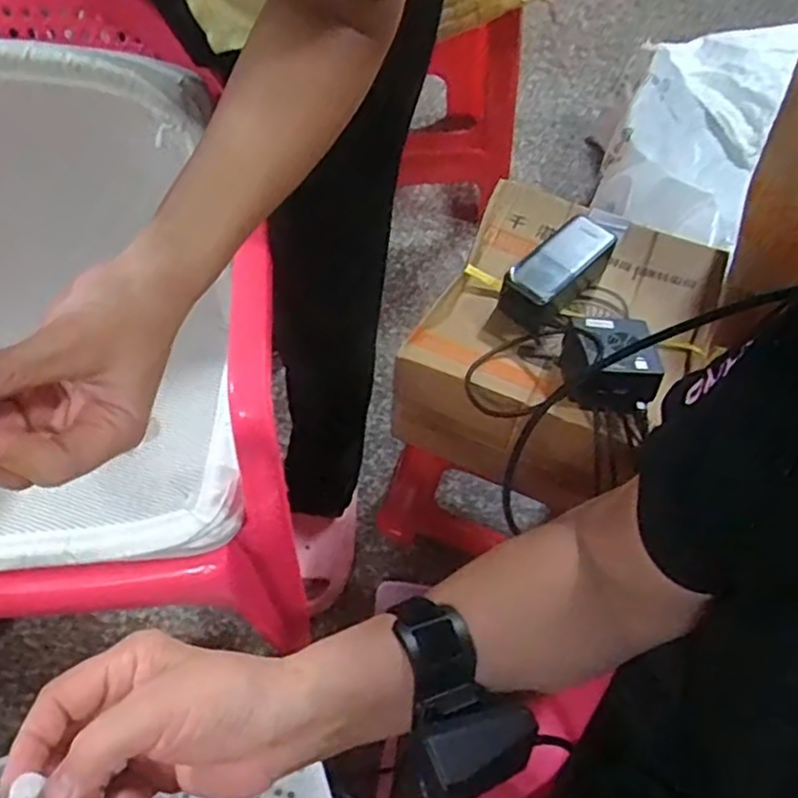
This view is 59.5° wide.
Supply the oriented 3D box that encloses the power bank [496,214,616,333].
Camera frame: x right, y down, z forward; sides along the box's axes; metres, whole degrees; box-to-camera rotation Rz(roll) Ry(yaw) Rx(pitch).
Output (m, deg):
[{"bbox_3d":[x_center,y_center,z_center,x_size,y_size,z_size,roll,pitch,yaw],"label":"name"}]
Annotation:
[{"bbox_3d":[0.165,-0.132,0.725,0.058,0.049,0.149,35,61,19],"label":"power bank"}]

